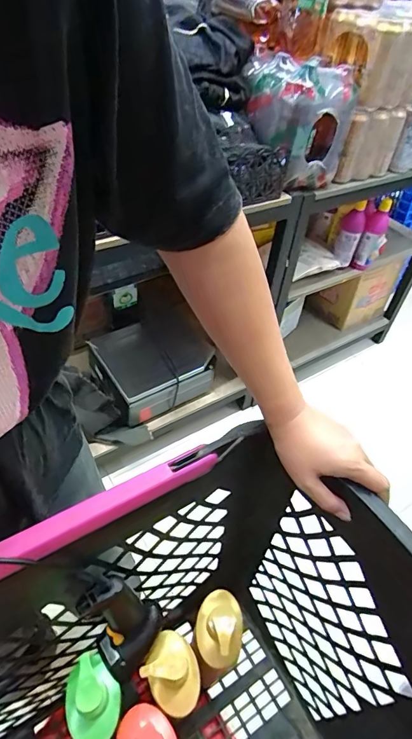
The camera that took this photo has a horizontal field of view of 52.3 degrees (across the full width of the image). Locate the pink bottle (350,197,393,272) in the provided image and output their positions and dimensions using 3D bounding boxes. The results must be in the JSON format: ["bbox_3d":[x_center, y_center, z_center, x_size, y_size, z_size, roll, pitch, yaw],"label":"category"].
[{"bbox_3d":[0.542,-0.430,1.371,0.074,0.220,0.083,21,48,13],"label":"pink bottle"}]

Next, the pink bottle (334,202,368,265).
[{"bbox_3d":[0.462,-0.435,1.359,0.072,0.197,0.056,21,48,13],"label":"pink bottle"}]

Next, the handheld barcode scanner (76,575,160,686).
[{"bbox_3d":[-0.093,0.294,0.490,0.079,0.134,0.071,-28,56,-29],"label":"handheld barcode scanner"}]

